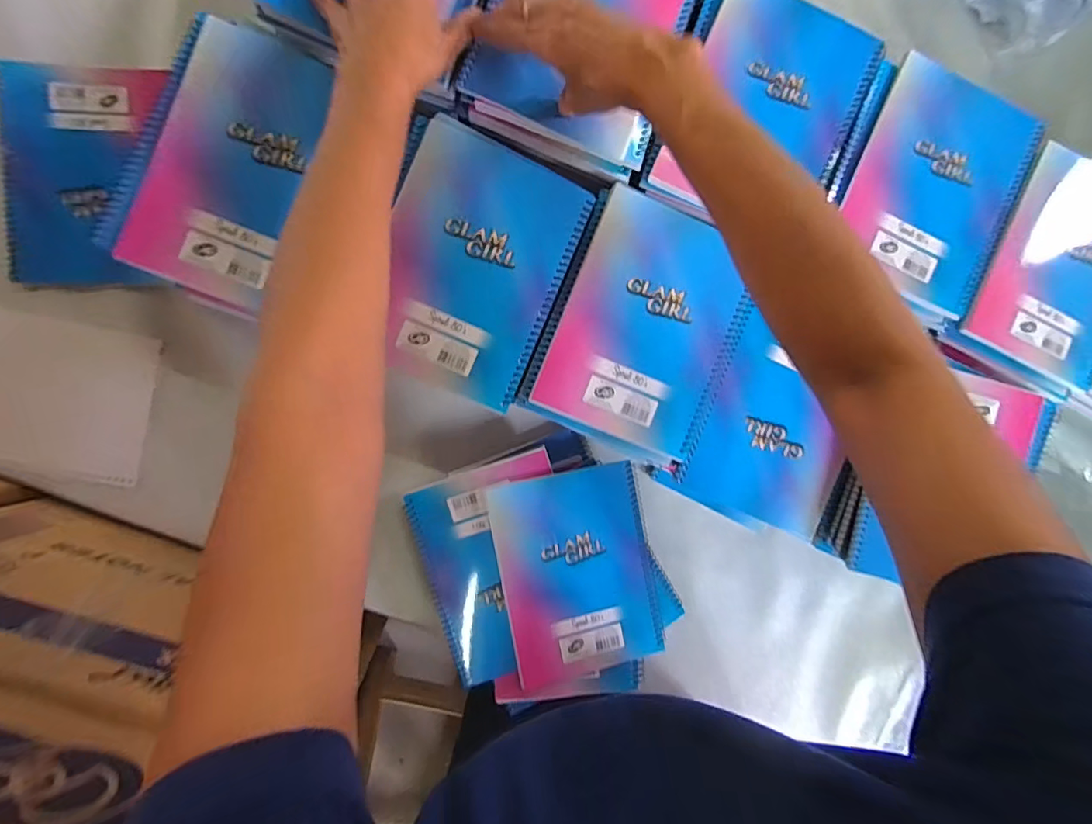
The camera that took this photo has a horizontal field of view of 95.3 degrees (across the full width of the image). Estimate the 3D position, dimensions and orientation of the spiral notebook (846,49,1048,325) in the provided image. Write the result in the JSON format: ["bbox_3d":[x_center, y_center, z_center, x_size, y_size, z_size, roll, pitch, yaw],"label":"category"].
[{"bbox_3d":[0.355,-0.205,0.449,0.148,0.016,0.193,24,88,-7],"label":"spiral notebook"}]

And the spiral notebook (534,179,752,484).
[{"bbox_3d":[0.091,-0.074,0.430,0.150,0.009,0.198,22,89,-7],"label":"spiral notebook"}]

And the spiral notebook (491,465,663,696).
[{"bbox_3d":[0.032,0.157,0.491,0.147,0.010,0.194,-11,92,-6],"label":"spiral notebook"}]

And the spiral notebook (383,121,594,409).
[{"bbox_3d":[-0.058,-0.119,0.406,0.142,0.010,0.202,20,89,-7],"label":"spiral notebook"}]

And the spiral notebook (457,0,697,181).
[{"bbox_3d":[0.033,-0.322,0.416,0.159,0.030,0.203,18,89,-7],"label":"spiral notebook"}]

